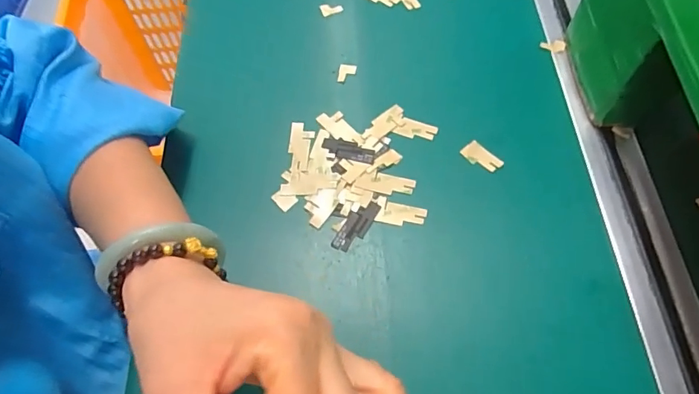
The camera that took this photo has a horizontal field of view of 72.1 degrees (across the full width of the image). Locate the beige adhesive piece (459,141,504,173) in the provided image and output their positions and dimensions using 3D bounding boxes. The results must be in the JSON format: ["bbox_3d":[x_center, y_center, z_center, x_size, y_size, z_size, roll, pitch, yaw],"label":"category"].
[{"bbox_3d":[0.093,-0.028,0.340,0.014,0.006,0.028,-39,68,-16],"label":"beige adhesive piece"}]

